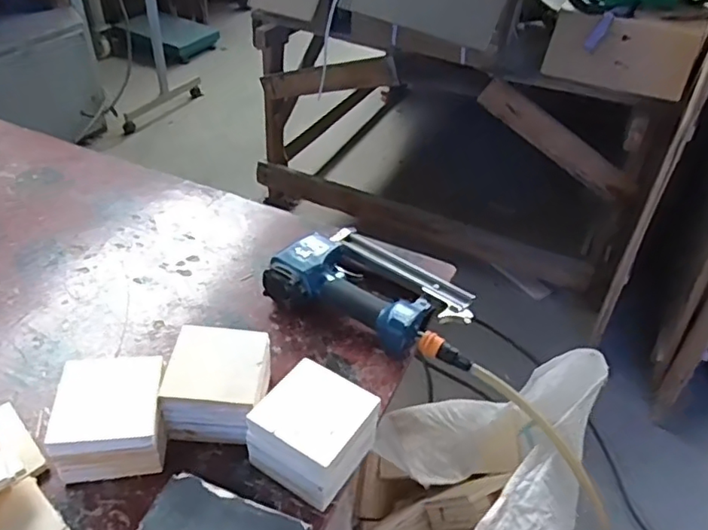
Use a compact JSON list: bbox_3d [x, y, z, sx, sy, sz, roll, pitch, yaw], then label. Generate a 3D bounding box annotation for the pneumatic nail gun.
[{"bbox_3d":[0.028,0.026,0.736,0.233,0.067,0.157,21,44,15],"label":"pneumatic nail gun"}]

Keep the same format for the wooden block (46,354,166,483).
[{"bbox_3d":[-0.230,0.151,0.562,0.092,0.075,0.096,-1,43,-8],"label":"wooden block"}]

